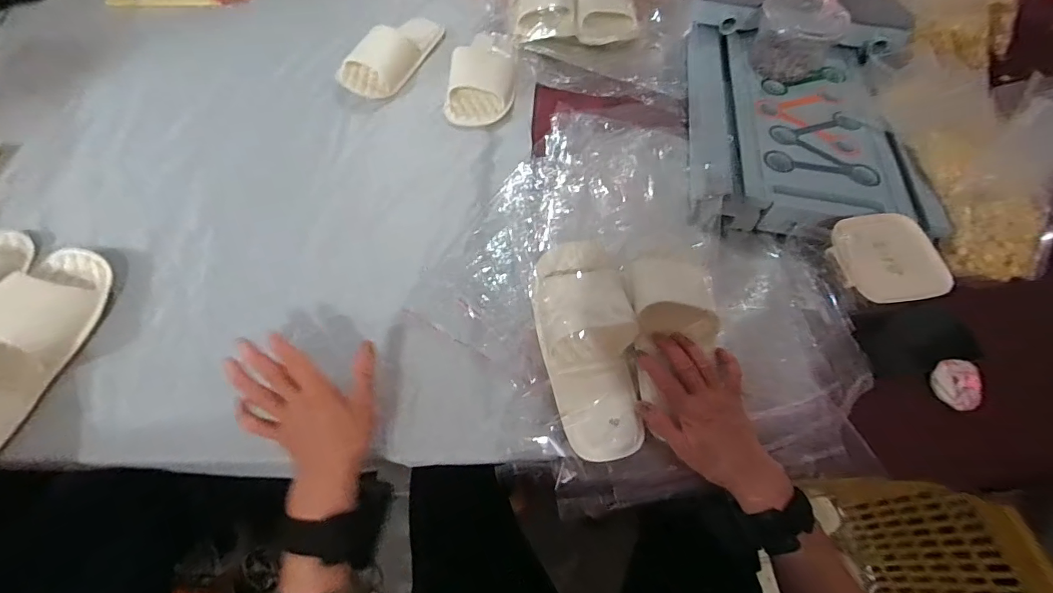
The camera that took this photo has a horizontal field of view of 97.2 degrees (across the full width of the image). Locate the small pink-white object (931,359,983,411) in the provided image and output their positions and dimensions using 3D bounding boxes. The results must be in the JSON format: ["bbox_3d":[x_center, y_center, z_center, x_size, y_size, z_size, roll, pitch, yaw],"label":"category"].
[{"bbox_3d":[0.468,0.093,0.503,0.038,0.025,0.046,26,62,11],"label":"small pink-white object"}]

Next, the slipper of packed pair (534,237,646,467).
[{"bbox_3d":[0.065,0.046,0.496,0.100,0.064,0.237,-4,61,-6],"label":"slipper of packed pair"}]

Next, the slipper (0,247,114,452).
[{"bbox_3d":[-0.522,0.055,0.472,0.098,0.052,0.247,11,60,3],"label":"slipper"}]

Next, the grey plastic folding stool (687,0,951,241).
[{"bbox_3d":[0.402,-0.273,0.683,0.326,0.076,0.457,6,60,0],"label":"grey plastic folding stool"}]

